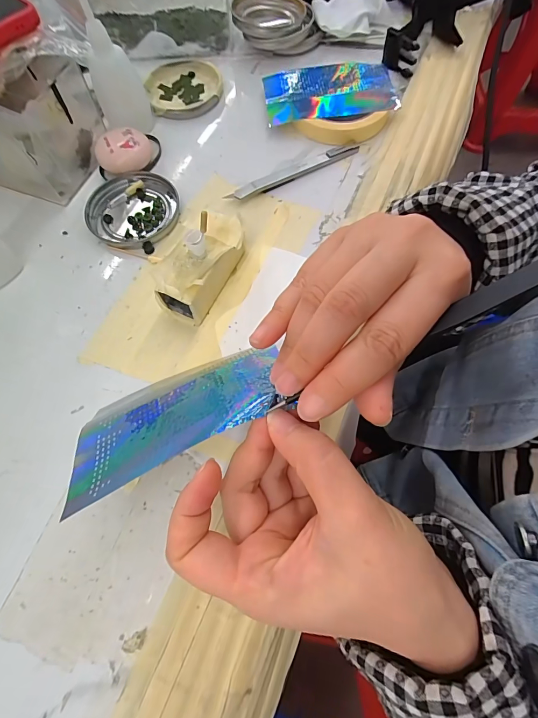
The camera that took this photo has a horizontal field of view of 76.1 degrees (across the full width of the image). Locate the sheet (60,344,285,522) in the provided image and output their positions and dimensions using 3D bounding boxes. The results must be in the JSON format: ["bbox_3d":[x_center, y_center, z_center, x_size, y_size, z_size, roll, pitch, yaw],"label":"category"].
[{"bbox_3d":[-0.051,0.026,0.185,0.117,0.004,0.077,-29,32,-6],"label":"sheet"}]

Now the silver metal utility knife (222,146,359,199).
[{"bbox_3d":[0.023,-0.169,0.312,0.130,0.010,0.013,-27,70,-8],"label":"silver metal utility knife"}]

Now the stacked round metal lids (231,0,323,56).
[{"bbox_3d":[0.007,-0.372,0.377,0.090,0.028,0.079,-11,69,-2],"label":"stacked round metal lids"}]

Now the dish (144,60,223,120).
[{"bbox_3d":[-0.089,-0.286,0.361,0.077,0.009,0.082,-1,69,2],"label":"dish"}]

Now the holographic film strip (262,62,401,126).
[{"bbox_3d":[0.063,-0.264,0.339,0.132,0.016,0.075,-4,68,1],"label":"holographic film strip"}]

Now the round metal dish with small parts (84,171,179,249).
[{"bbox_3d":[-0.121,-0.131,0.302,0.076,0.009,0.076,-1,69,2],"label":"round metal dish with small parts"}]

